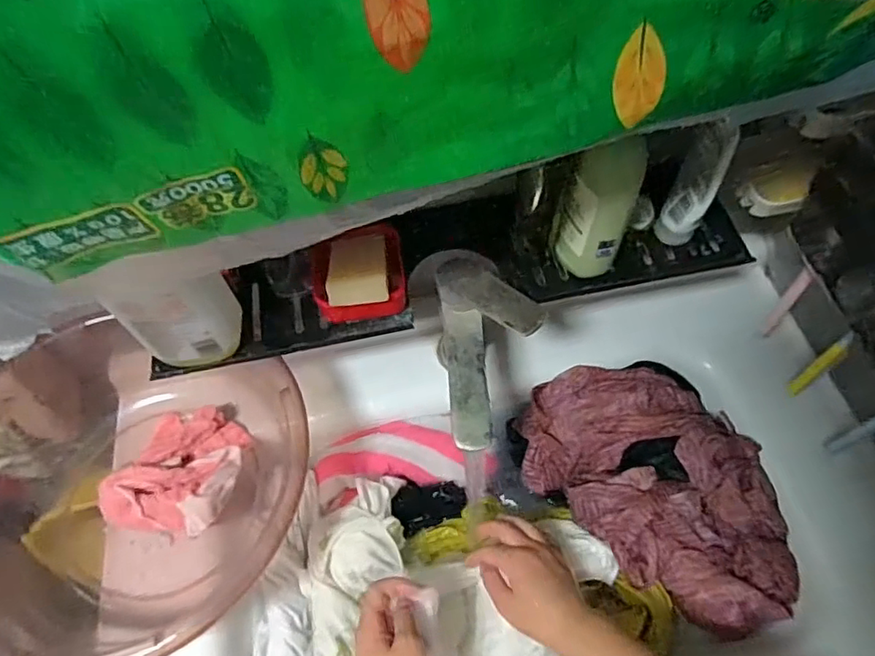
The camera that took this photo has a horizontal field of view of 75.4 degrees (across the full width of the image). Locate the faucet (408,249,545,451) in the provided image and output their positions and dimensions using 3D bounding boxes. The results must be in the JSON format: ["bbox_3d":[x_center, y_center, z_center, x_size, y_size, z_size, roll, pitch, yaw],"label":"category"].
[{"bbox_3d":[0.042,0.011,0.535,0.100,0.076,0.178,-15,60,-7],"label":"faucet"}]

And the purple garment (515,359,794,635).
[{"bbox_3d":[0.243,0.168,0.618,0.196,0.074,0.321,-36,64,-18],"label":"purple garment"}]

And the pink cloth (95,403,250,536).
[{"bbox_3d":[-0.264,0.144,0.593,0.119,0.071,0.136,3,59,4],"label":"pink cloth"}]

